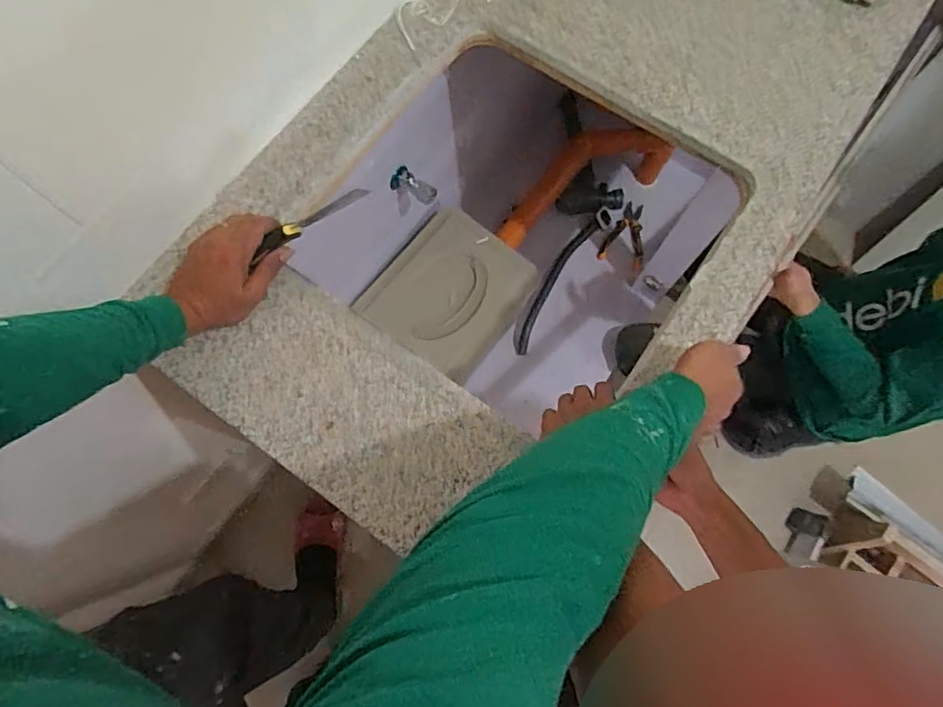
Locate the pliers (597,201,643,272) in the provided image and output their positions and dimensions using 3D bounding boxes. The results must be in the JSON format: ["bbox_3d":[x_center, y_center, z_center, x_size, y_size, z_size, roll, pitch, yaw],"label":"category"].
[{"bbox_3d":[0.413,-0.310,1.483,0.108,0.021,0.175,22,74,8],"label":"pliers"}]

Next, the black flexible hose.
[{"bbox_3d":[0.226,-0.194,1.456,0.074,0.057,0.444,32,76,10],"label":"black flexible hose"}]

